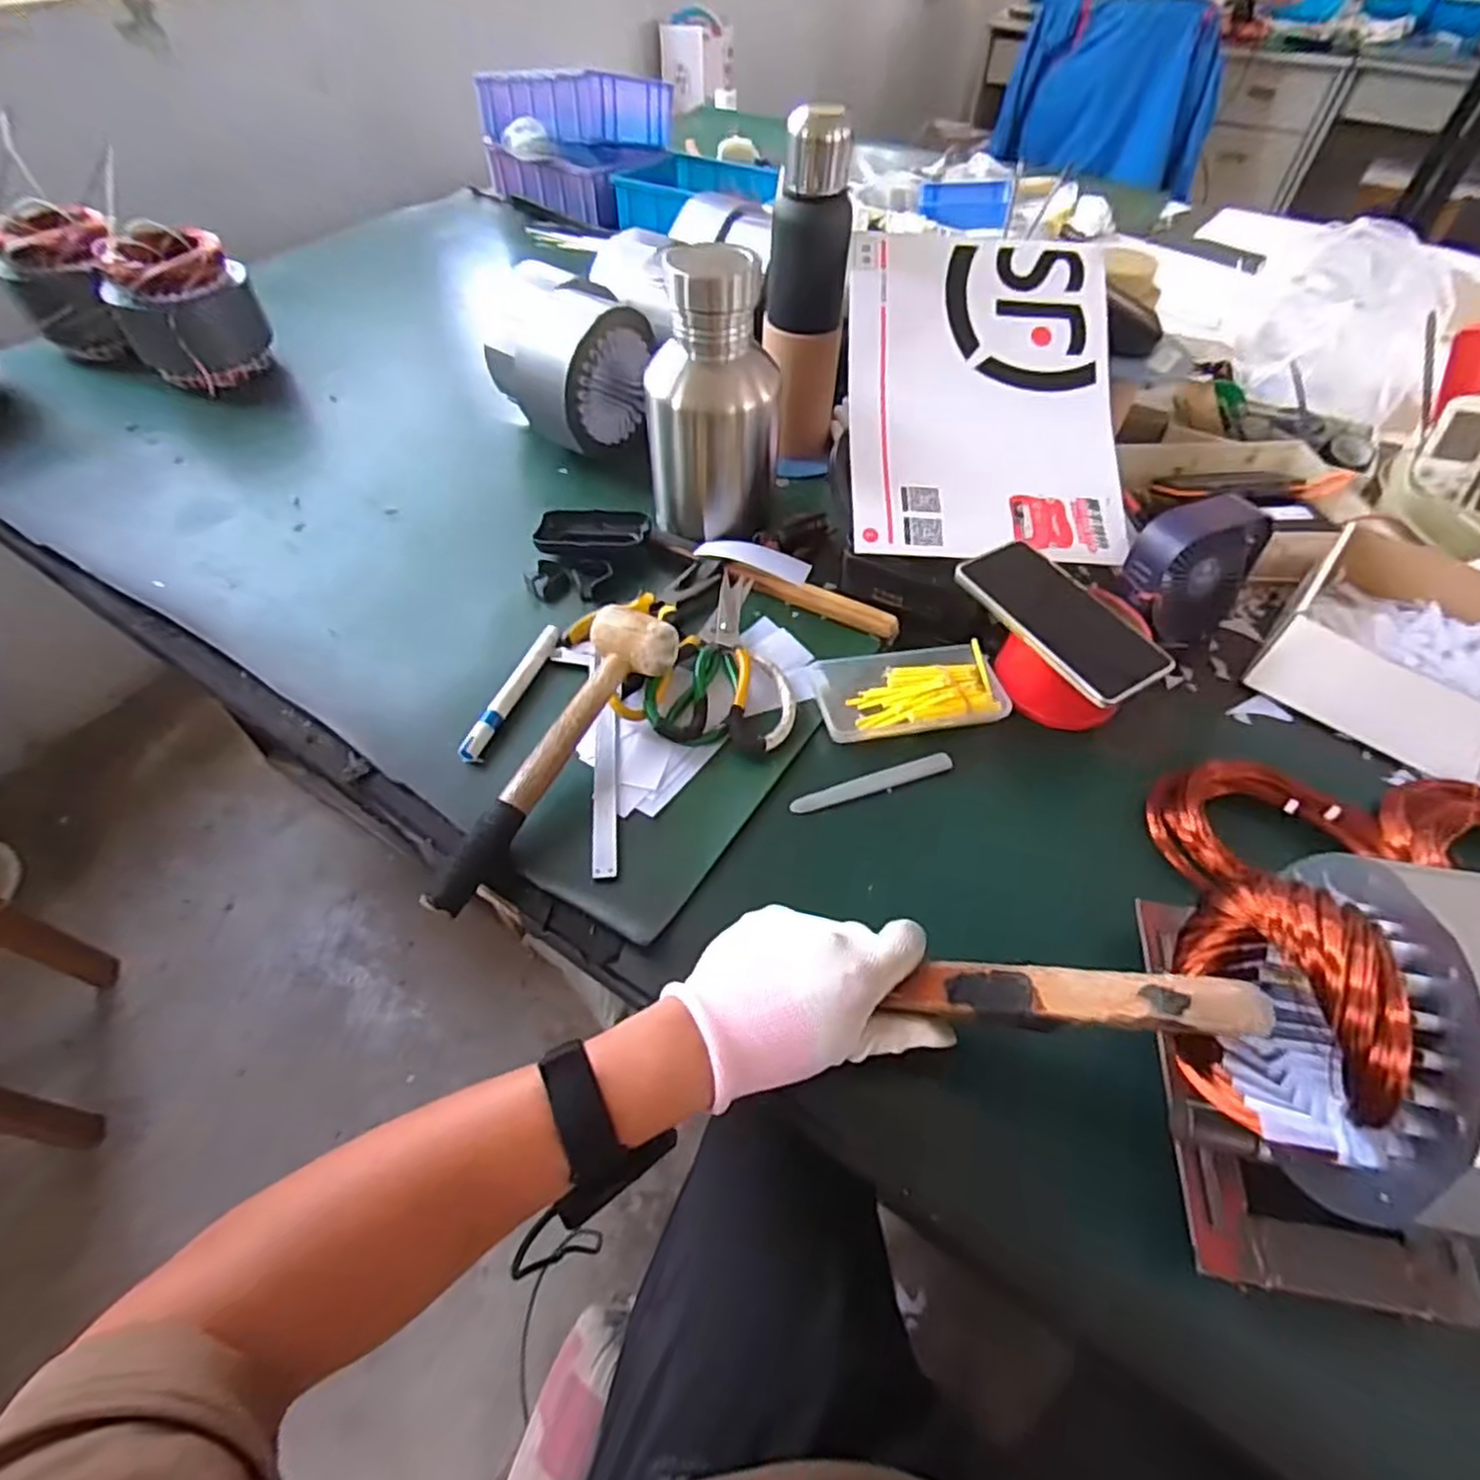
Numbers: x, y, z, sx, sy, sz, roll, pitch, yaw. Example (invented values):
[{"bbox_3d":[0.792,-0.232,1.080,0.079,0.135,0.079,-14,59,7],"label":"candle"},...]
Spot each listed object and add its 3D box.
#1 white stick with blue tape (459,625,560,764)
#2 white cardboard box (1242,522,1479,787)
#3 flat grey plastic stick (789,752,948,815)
[{"bbox_3d":[-0.183,-0.040,0.584,0.014,0.019,0.141,15,54,10],"label":"white stick with blue tape"},{"bbox_3d":[0.581,-0.062,0.585,0.239,0.067,0.196,38,61,24],"label":"white cardboard box"},{"bbox_3d":[0.100,0.032,0.546,0.129,0.007,0.015,-15,55,-12],"label":"flat grey plastic stick"}]

